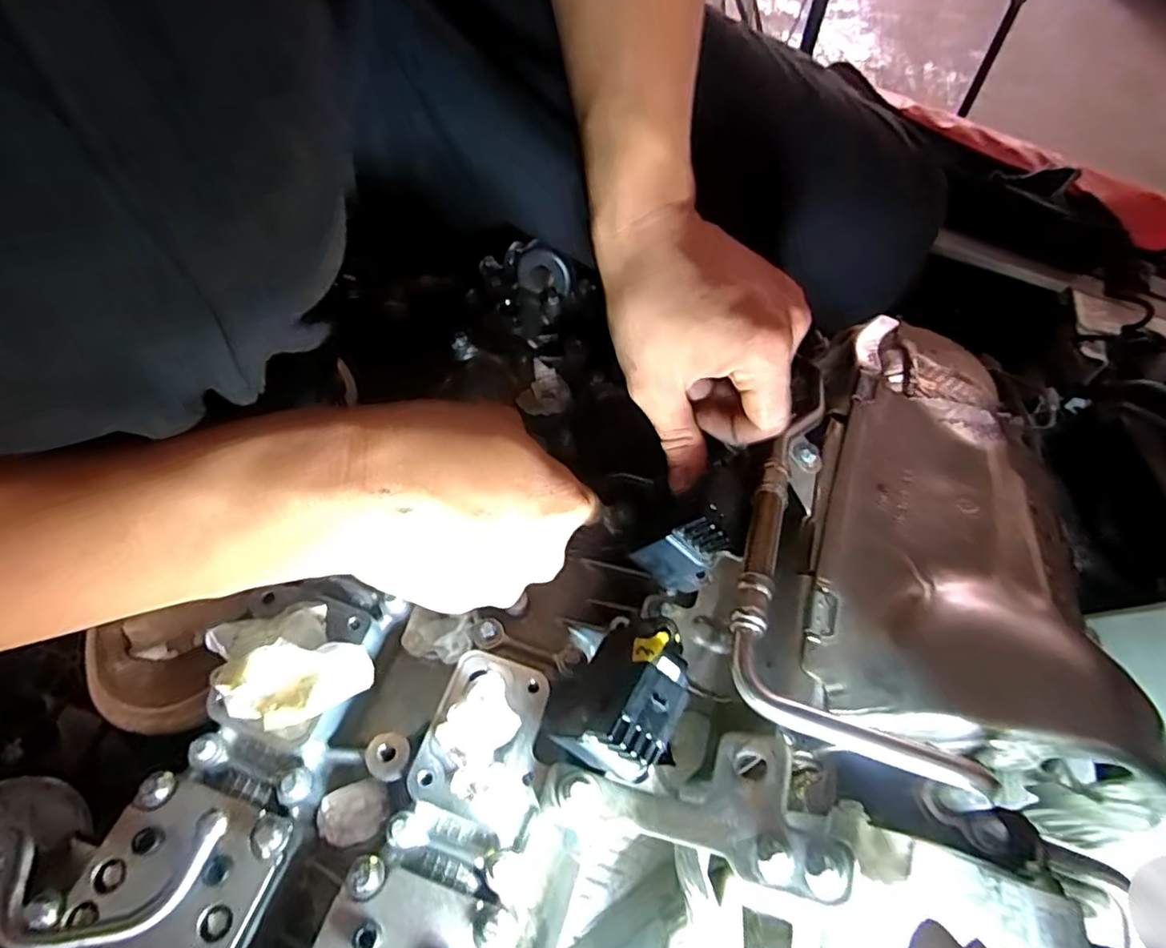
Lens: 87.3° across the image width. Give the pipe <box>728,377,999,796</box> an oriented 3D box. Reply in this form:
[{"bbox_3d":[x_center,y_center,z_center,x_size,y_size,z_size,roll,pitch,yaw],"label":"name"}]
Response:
[{"bbox_3d":[0.122,0.038,0.277,0.094,0.028,0.173,17,55,9],"label":"pipe"}]

